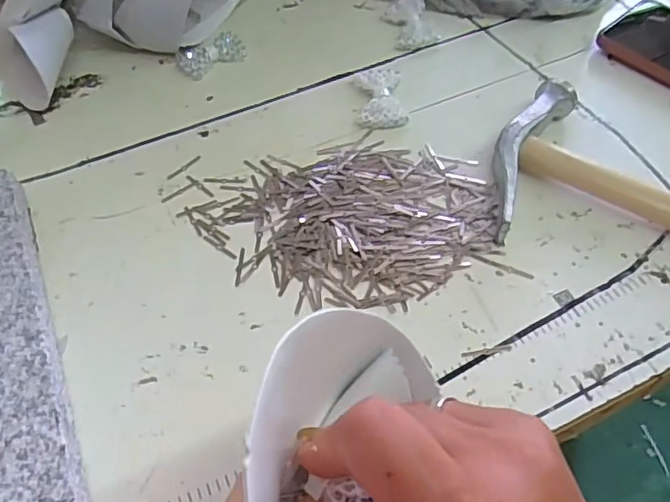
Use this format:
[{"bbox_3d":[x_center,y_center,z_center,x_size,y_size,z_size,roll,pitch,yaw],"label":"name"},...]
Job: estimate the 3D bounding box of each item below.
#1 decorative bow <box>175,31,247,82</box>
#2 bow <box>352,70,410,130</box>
[{"bbox_3d":[-0.104,-0.166,0.494,0.058,0.009,0.034,-35,61,-20],"label":"decorative bow"},{"bbox_3d":[0.034,-0.118,0.456,0.036,0.008,0.059,-6,56,-2],"label":"bow"}]

